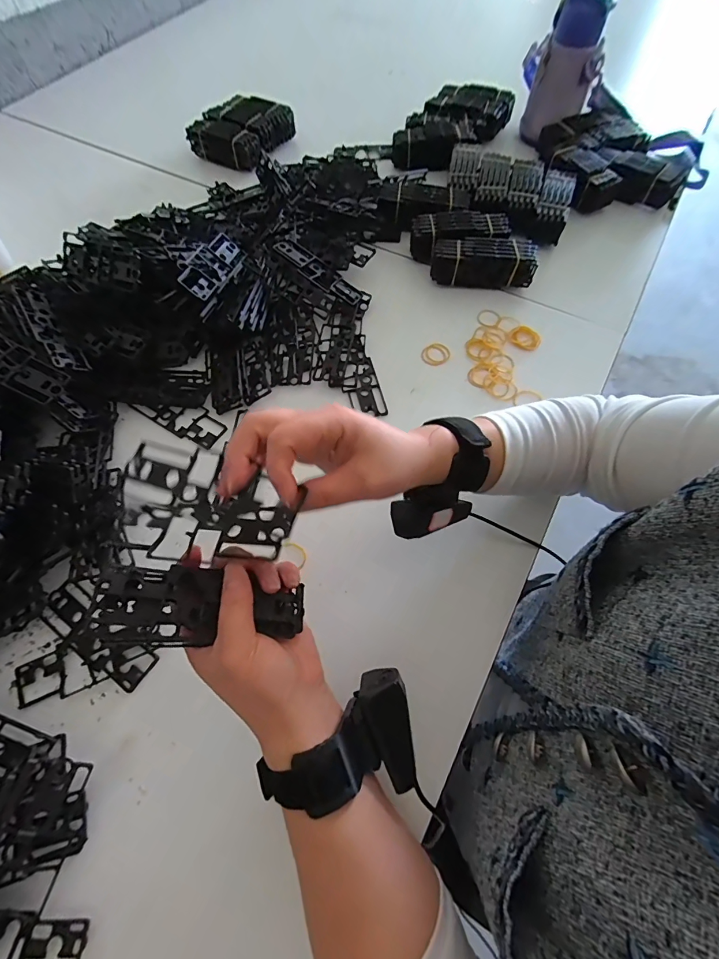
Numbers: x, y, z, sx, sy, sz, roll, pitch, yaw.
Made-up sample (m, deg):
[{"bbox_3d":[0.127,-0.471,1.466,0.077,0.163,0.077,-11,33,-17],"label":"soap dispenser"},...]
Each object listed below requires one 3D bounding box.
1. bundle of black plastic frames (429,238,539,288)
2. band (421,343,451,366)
[{"bbox_3d":[0.161,-0.284,0.513,0.129,0.040,0.053,4,64,4],"label":"bundle of black plastic frames"},{"bbox_3d":[0.092,-0.151,0.475,0.032,0.005,0.034,-1,64,2],"label":"band"}]

